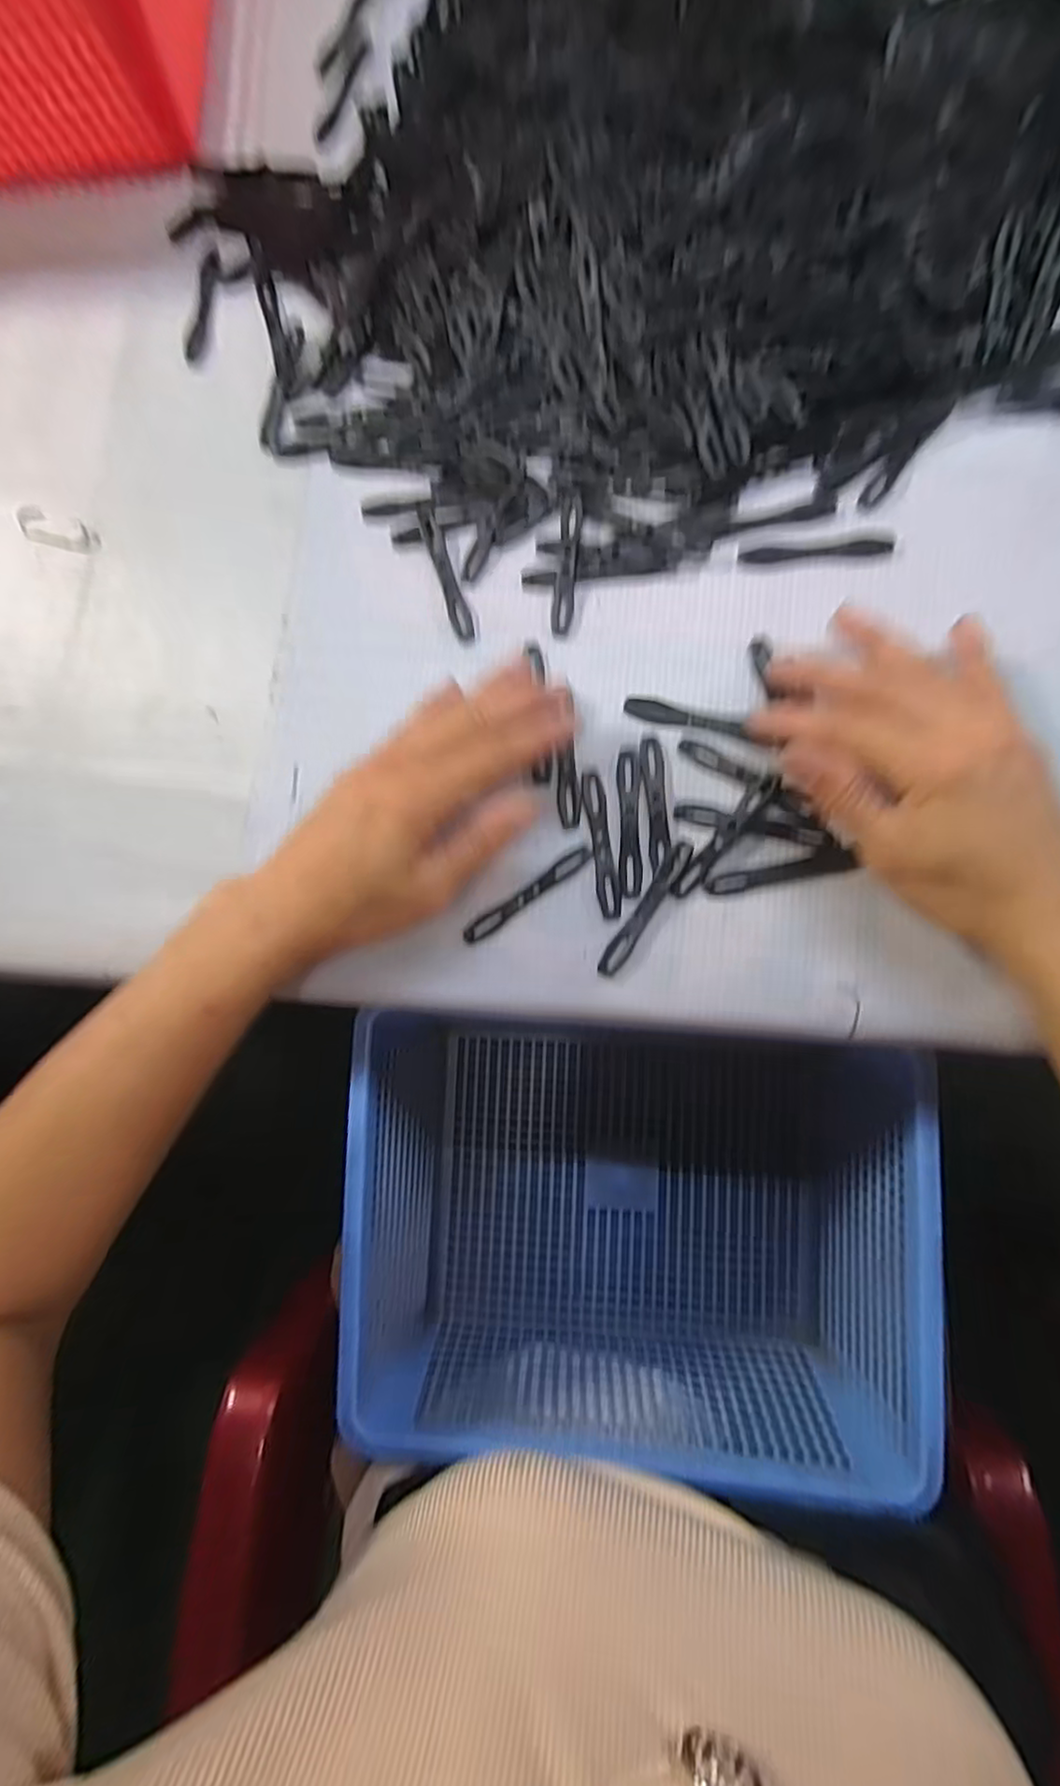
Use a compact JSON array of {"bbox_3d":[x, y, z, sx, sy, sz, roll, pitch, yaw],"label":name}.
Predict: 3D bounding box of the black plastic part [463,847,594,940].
[{"bbox_3d":[-0.001,0.001,0.303,0.069,0.004,0.007,-36,82,1],"label":"black plastic part"}]

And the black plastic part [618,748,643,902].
[{"bbox_3d":[0.045,-0.033,0.302,0.010,0.004,0.069,0,84,5],"label":"black plastic part"}]

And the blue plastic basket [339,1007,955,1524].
[{"bbox_3d":[0.056,0.194,0.391,0.299,0.107,0.206,3,85,6],"label":"blue plastic basket"}]

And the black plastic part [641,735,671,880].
[{"bbox_3d":[0.057,-0.041,0.301,0.009,0.004,0.063,-4,84,5],"label":"black plastic part"}]

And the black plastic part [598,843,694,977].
[{"bbox_3d":[0.051,0.008,0.296,0.009,0.004,0.067,33,88,8],"label":"black plastic part"}]

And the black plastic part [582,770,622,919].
[{"bbox_3d":[0.032,-0.023,0.301,0.011,0.004,0.067,-8,84,5],"label":"black plastic part"}]

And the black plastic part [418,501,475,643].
[{"bbox_3d":[-0.042,-0.159,0.325,0.011,0.004,0.075,-19,83,3],"label":"black plastic part"}]

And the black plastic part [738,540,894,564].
[{"bbox_3d":[0.133,-0.159,0.309,0.067,0.004,0.007,0,84,5],"label":"black plastic part"}]

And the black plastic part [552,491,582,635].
[{"bbox_3d":[0.018,-0.159,0.318,0.010,0.006,0.069,6,85,6],"label":"black plastic part"}]

